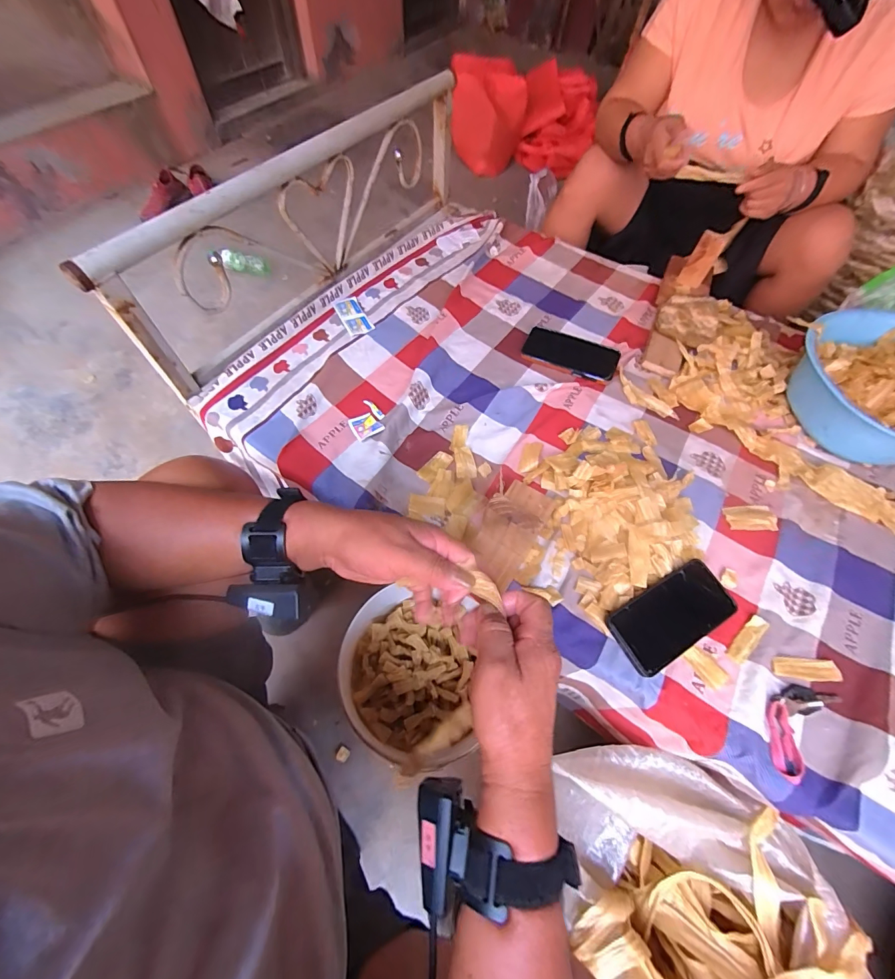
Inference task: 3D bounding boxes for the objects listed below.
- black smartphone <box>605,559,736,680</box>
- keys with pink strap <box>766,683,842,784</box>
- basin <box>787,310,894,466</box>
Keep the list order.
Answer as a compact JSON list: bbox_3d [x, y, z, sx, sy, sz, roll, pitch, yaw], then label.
[{"bbox_3d":[0.278,0.152,0.485,0.160,0.016,0.081,-27,84,-14],"label":"black smartphone"},{"bbox_3d":[0.388,0.256,0.435,0.054,0.016,0.118,41,68,21],"label":"keys with pink strap"},{"bbox_3d":[0.673,-0.146,0.614,0.253,0.102,0.253,1,61,-2],"label":"basin"}]

